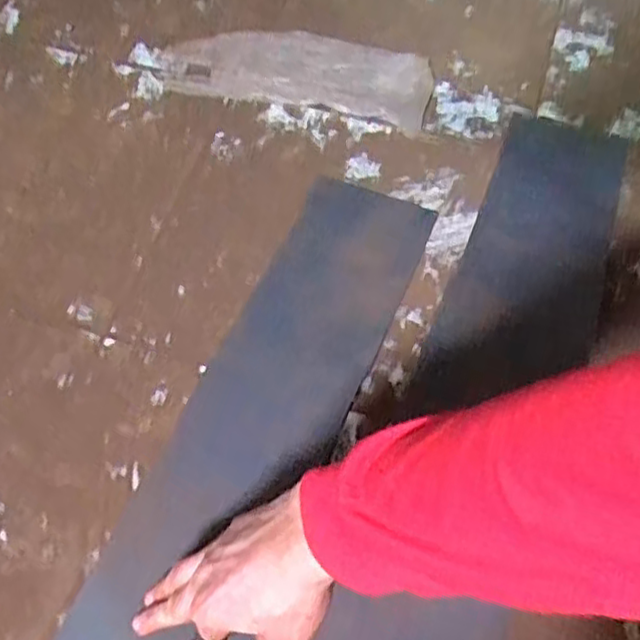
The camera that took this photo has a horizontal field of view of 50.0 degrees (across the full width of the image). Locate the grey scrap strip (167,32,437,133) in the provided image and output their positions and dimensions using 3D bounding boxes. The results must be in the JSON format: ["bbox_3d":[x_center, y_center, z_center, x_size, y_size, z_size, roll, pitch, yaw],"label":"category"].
[{"bbox_3d":[-0.024,-0.261,0.699,0.274,0.027,0.095,11,63,5],"label":"grey scrap strip"}]

